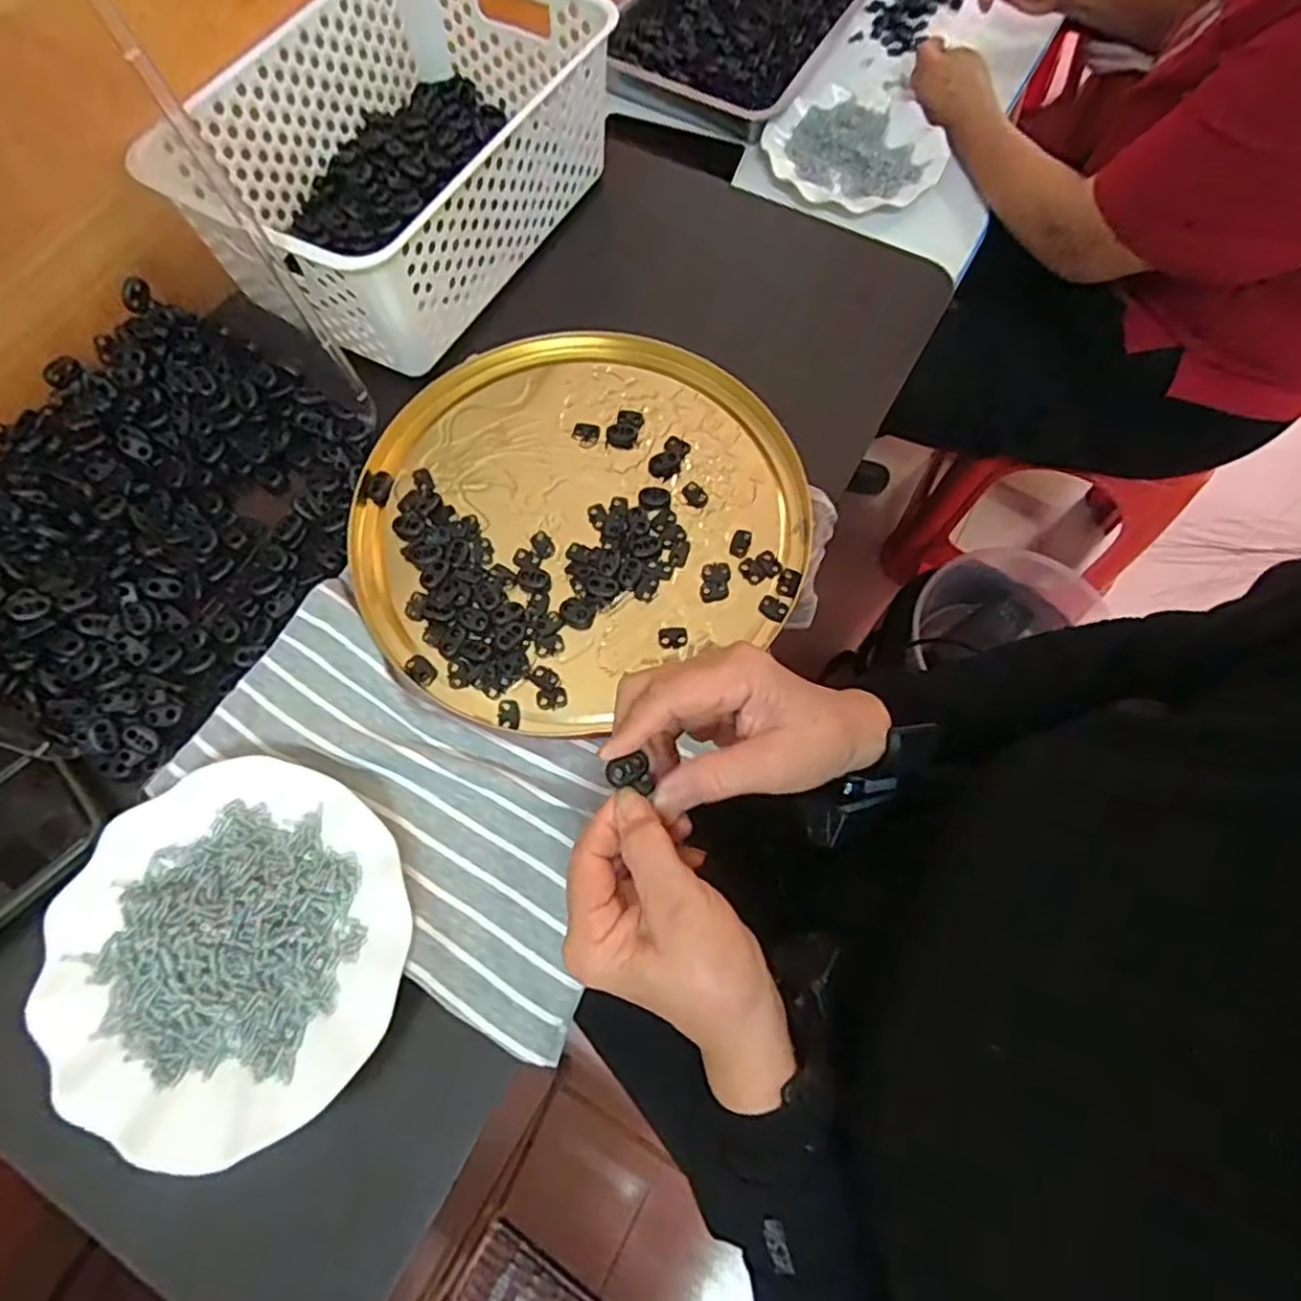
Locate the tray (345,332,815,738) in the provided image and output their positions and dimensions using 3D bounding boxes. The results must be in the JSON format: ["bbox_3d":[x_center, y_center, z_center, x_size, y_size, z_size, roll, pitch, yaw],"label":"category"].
[{"bbox_3d":[-0.053,-0.097,0.470,0.290,0.013,0.272,0,69,0],"label":"tray"}]

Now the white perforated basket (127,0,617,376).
[{"bbox_3d":[-0.180,-0.364,0.520,0.200,0.101,0.303,29,71,10],"label":"white perforated basket"}]

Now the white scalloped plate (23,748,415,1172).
[{"bbox_3d":[-0.218,0.152,0.366,0.177,0.013,0.179,0,69,0],"label":"white scalloped plate"}]

